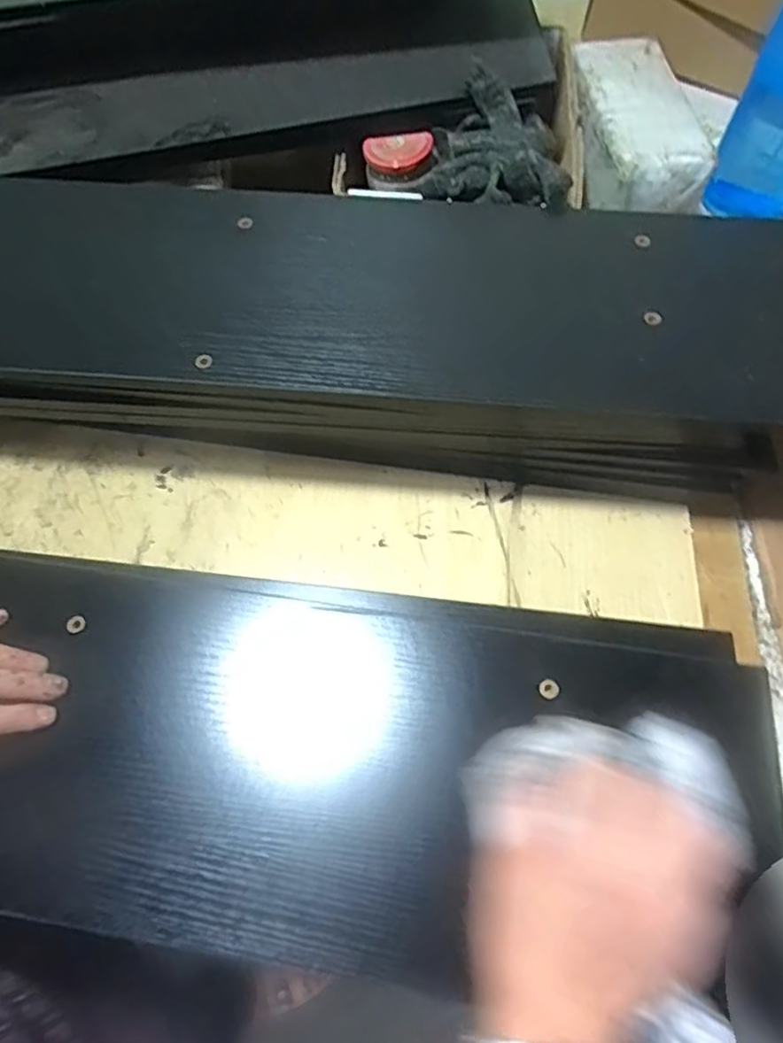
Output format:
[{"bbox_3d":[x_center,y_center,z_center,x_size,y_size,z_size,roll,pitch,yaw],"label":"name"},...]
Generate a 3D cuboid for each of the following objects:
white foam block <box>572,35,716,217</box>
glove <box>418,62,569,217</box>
[{"bbox_3d":[0.252,-0.412,0.650,0.112,0.052,0.225,-1,63,0],"label":"white foam block"},{"bbox_3d":[0.092,-0.331,0.550,0.126,0.053,0.112,2,63,2],"label":"glove"}]

